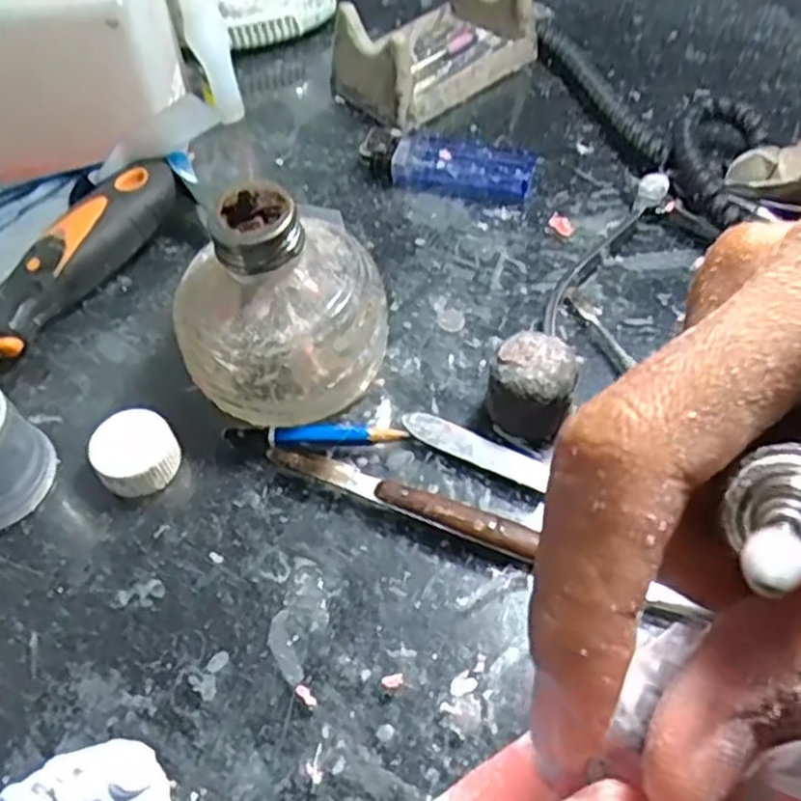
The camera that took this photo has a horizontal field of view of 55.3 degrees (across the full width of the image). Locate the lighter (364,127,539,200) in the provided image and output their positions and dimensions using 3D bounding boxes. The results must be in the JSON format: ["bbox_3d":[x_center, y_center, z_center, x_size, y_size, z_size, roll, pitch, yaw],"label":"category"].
[{"bbox_3d":[0.022,-0.111,0.360,0.080,0.017,0.025,12,56,12],"label":"lighter"}]

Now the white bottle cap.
[{"bbox_3d":[-0.094,0.019,0.274,0.027,0.016,0.027,-2,54,2],"label":"white bottle cap"}]

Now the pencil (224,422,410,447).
[{"bbox_3d":[-0.031,0.013,0.278,0.064,0.009,0.009,0,54,3],"label":"pencil"}]

